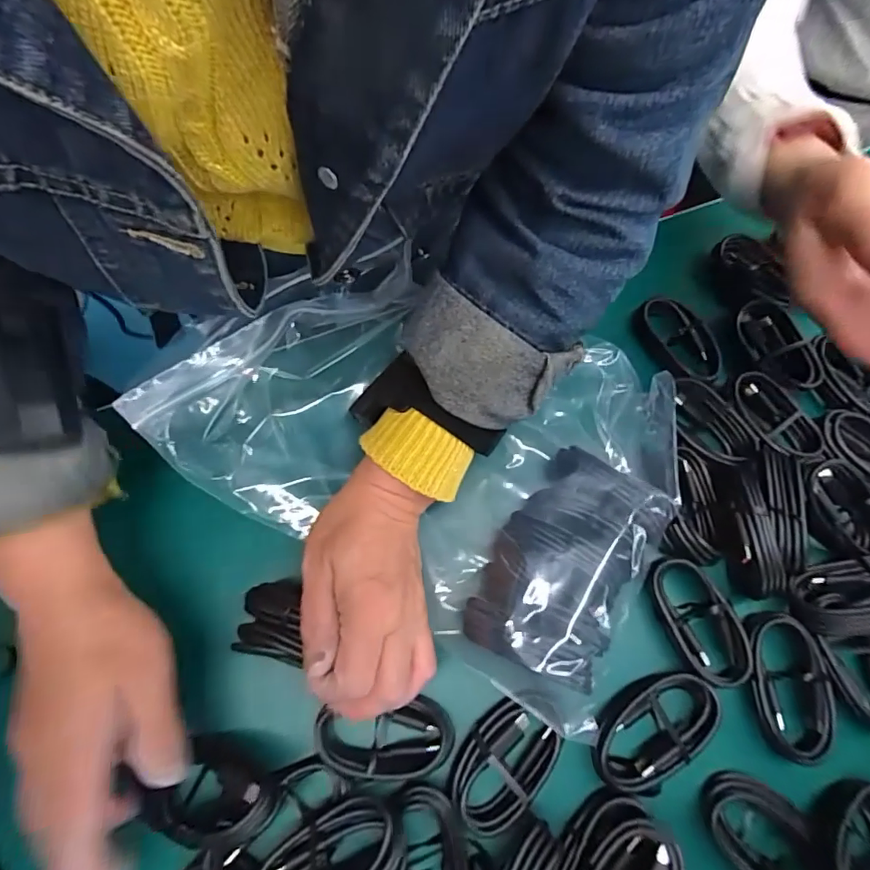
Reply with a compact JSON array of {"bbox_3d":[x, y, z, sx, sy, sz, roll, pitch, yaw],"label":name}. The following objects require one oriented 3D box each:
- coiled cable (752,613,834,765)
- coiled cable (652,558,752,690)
[{"bbox_3d":[0.200,0.141,0.282,0.040,0.018,0.074,5,69,1],"label":"coiled cable"},{"bbox_3d":[0.155,0.108,0.292,0.035,0.020,0.072,-21,71,-8],"label":"coiled cable"}]

